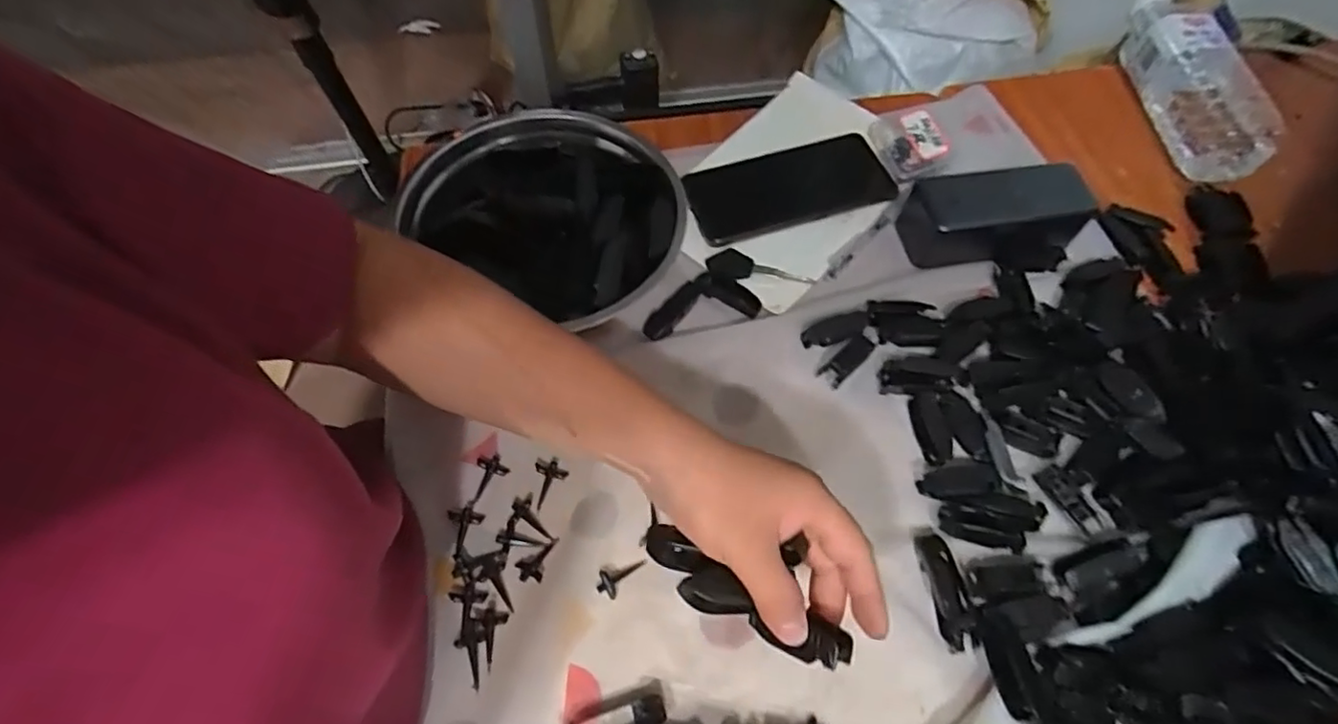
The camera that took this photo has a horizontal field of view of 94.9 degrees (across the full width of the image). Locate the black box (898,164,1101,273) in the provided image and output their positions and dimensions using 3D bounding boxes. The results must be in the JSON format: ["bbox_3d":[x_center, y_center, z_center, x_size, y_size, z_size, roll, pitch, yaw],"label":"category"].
[{"bbox_3d":[0.252,-0.113,0.473,0.127,0.046,0.063,2,59,-1],"label":"black box"}]

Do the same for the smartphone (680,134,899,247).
[{"bbox_3d":[0.100,-0.146,0.512,0.169,0.006,0.075,-17,65,-8],"label":"smartphone"}]

